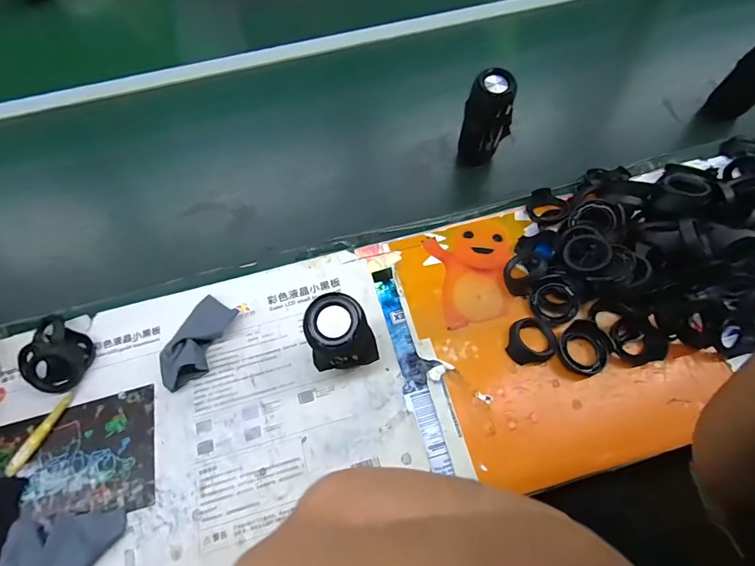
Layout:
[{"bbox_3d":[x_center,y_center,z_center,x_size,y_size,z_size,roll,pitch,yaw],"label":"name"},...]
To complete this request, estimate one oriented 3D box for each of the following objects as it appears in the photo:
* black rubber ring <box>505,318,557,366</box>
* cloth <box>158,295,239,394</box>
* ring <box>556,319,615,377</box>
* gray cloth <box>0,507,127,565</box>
[{"bbox_3d":[0.202,0.073,0.495,0.066,0.022,0.058,-34,67,-14],"label":"black rubber ring"},{"bbox_3d":[-0.245,0.077,0.511,0.067,0.038,0.124,26,67,15],"label":"cloth"},{"bbox_3d":[0.264,0.082,0.483,0.062,0.023,0.063,-1,63,2],"label":"ring"},{"bbox_3d":[-0.345,0.296,0.409,0.116,0.021,0.084,-5,63,0],"label":"gray cloth"}]

